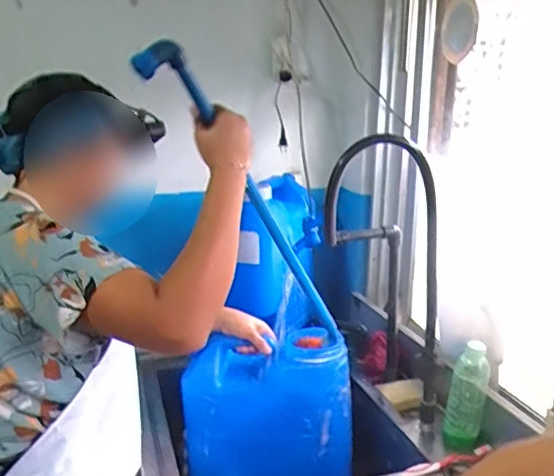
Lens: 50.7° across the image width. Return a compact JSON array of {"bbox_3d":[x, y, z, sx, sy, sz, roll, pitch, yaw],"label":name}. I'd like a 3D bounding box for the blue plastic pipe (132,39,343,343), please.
[{"bbox_3d":[-0.026,-0.034,0.913,0.054,0.628,0.073,12,57,39],"label":"blue plastic pipe"}]

